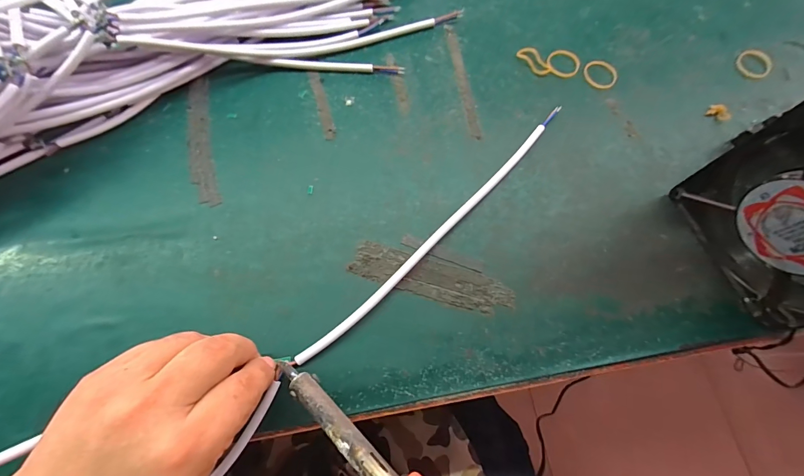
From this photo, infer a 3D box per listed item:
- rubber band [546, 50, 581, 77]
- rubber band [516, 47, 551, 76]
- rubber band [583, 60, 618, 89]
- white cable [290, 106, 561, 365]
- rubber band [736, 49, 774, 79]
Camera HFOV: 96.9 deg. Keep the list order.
[{"bbox_3d":[0.153,-0.165,0.337,0.031,0.004,0.033,1,69,-2],"label":"rubber band"},{"bbox_3d":[0.126,-0.167,0.337,0.017,0.004,0.035,-31,73,-12],"label":"rubber band"},{"bbox_3d":[0.186,-0.154,0.333,0.031,0.004,0.033,1,69,-2],"label":"rubber band"},{"bbox_3d":[0.036,-0.011,0.276,0.012,0.008,0.289,43,74,13],"label":"white cable"},{"bbox_3d":[0.339,-0.167,0.343,0.037,0.004,0.031,-37,75,-14],"label":"rubber band"}]

